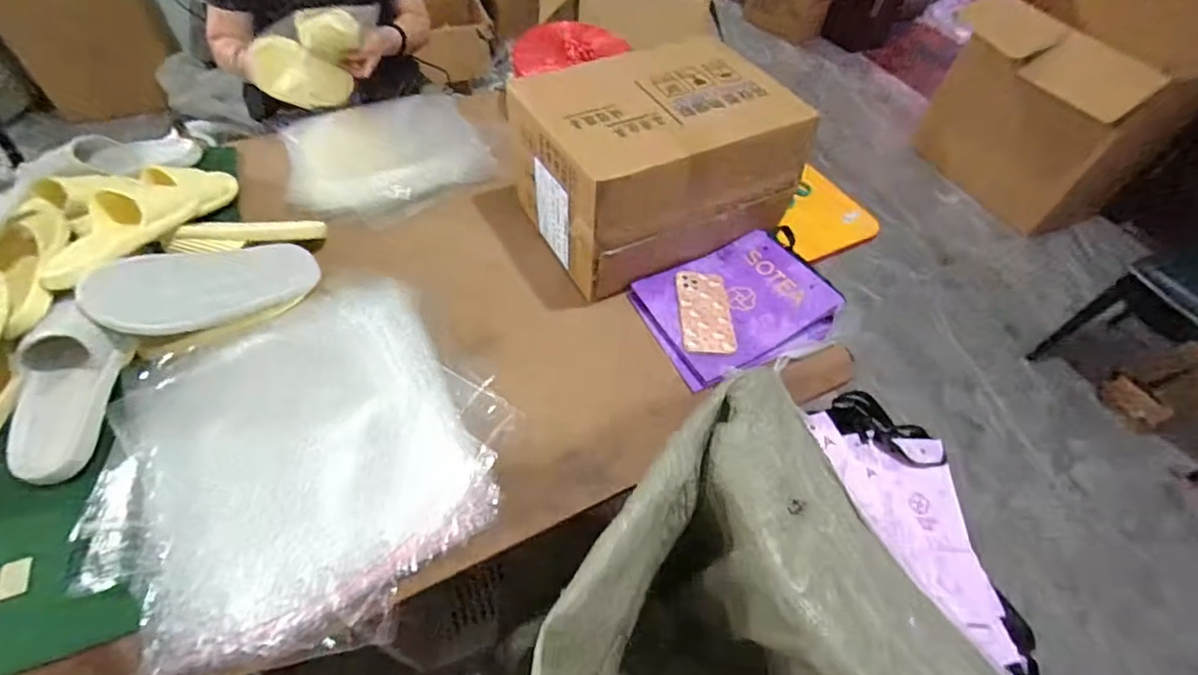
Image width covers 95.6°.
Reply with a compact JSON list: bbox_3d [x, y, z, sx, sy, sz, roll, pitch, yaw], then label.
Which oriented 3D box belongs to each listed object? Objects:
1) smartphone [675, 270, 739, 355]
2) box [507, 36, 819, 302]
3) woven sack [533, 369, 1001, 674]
[{"bbox_3d":[0.168,-0.042,0.859,0.082,0.012,0.154,1,53,-5],"label":"smartphone"},{"bbox_3d":[0.089,-0.289,0.890,0.391,0.241,0.280,-19,57,-19],"label":"box"},{"bbox_3d":[0.124,0.446,0.753,0.424,0.550,0.465,-18,56,-18],"label":"woven sack"}]

